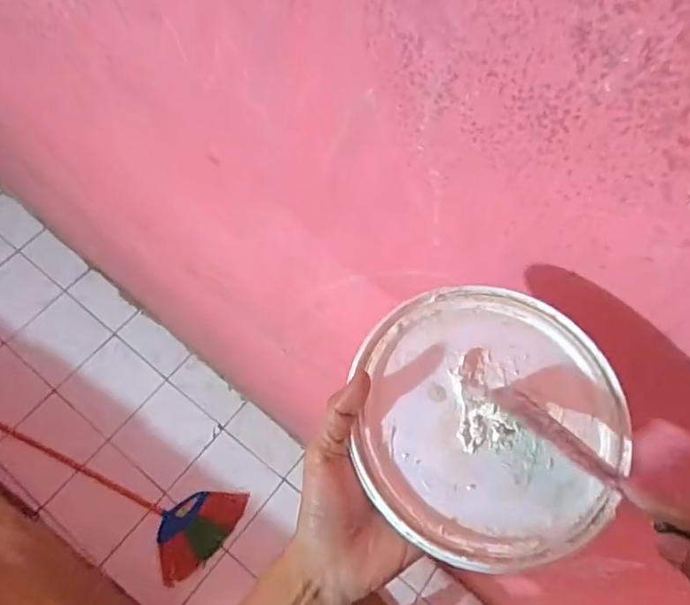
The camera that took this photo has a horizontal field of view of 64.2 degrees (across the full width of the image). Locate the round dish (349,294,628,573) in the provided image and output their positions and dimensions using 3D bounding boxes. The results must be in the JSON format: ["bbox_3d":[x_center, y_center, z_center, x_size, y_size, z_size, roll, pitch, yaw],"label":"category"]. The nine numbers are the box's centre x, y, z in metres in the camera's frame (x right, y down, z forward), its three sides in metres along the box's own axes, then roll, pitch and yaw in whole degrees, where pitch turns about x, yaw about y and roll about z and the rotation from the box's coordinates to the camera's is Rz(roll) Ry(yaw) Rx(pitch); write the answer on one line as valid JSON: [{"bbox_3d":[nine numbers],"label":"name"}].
[{"bbox_3d":[0.092,0.070,0.354,0.172,0.013,0.172,0,65,-1],"label":"round dish"}]

